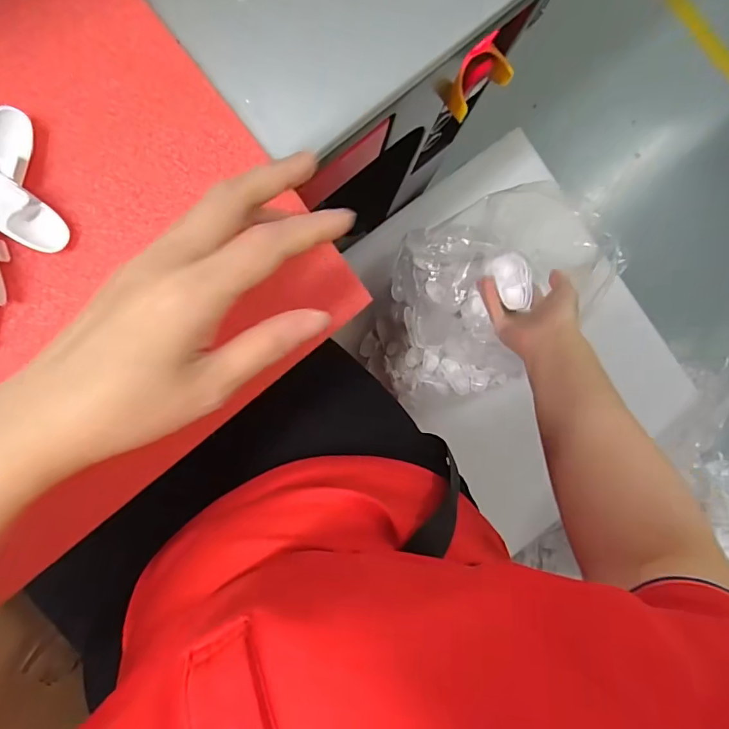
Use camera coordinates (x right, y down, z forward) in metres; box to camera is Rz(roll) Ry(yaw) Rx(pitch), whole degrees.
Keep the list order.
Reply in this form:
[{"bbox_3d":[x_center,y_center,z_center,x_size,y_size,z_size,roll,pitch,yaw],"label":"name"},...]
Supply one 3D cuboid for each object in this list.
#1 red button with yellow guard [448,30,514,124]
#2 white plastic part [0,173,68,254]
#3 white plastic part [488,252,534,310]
[{"bbox_3d":[0.093,-0.233,0.386,0.059,0.043,0.030,-39,93,-4],"label":"red button with yellow guard"},{"bbox_3d":[-0.189,-0.083,0.256,0.058,0.010,0.025,39,87,-25],"label":"white plastic part"},{"bbox_3d":[0.161,-0.089,0.518,0.038,0.014,0.060,-26,92,-5],"label":"white plastic part"}]

